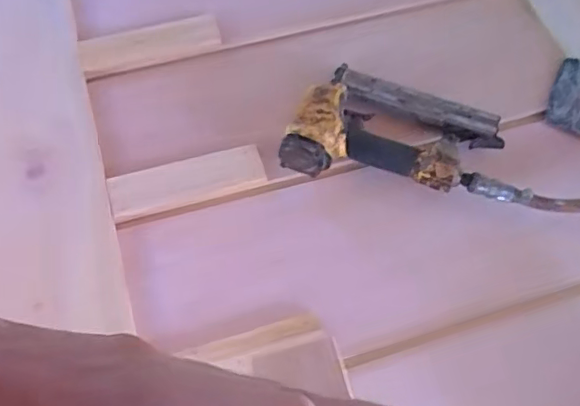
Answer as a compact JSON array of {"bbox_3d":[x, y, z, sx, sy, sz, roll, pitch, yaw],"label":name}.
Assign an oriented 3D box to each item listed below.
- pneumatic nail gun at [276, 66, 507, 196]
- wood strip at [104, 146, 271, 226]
[{"bbox_3d":[0.123,-0.081,0.675,0.222,0.057,0.163,19,63,7],"label":"pneumatic nail gun"},{"bbox_3d":[-0.118,-0.024,0.666,0.173,0.013,0.053,-12,64,-9],"label":"wood strip"}]

